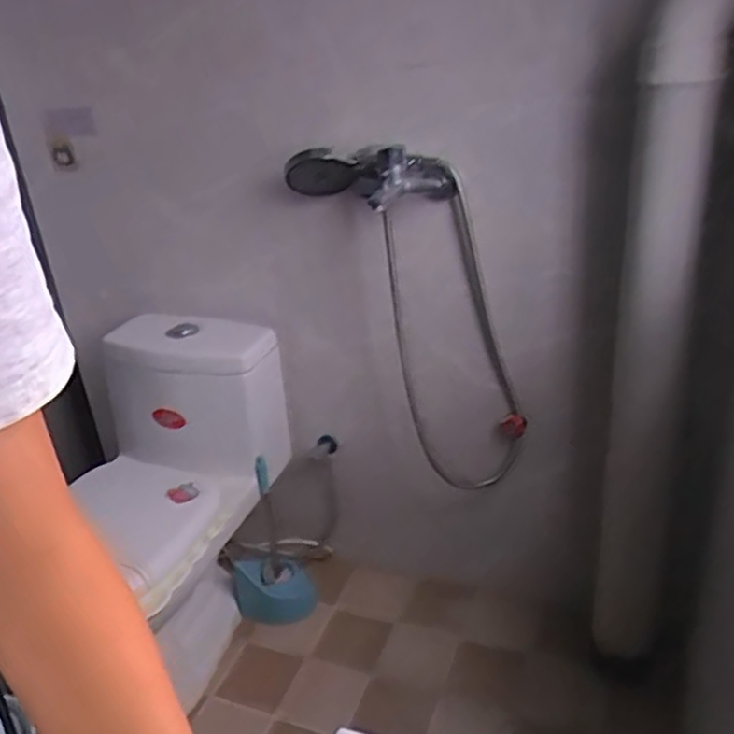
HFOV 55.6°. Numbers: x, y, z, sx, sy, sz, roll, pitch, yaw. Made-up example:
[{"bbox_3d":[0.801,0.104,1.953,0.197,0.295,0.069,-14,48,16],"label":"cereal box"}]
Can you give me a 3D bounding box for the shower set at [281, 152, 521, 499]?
[{"bbox_3d":[0.126,-0.090,1.378,0.303,0.787,0.169,-19,16,31],"label":"shower set"}]

